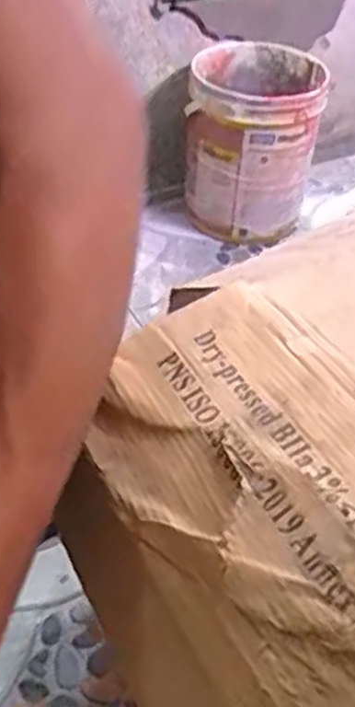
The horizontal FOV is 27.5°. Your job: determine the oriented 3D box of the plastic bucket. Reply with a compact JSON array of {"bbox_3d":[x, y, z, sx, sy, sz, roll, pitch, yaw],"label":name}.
[{"bbox_3d":[0.102,-0.285,0.975,0.167,0.196,0.186,13,42,11],"label":"plastic bucket"}]

